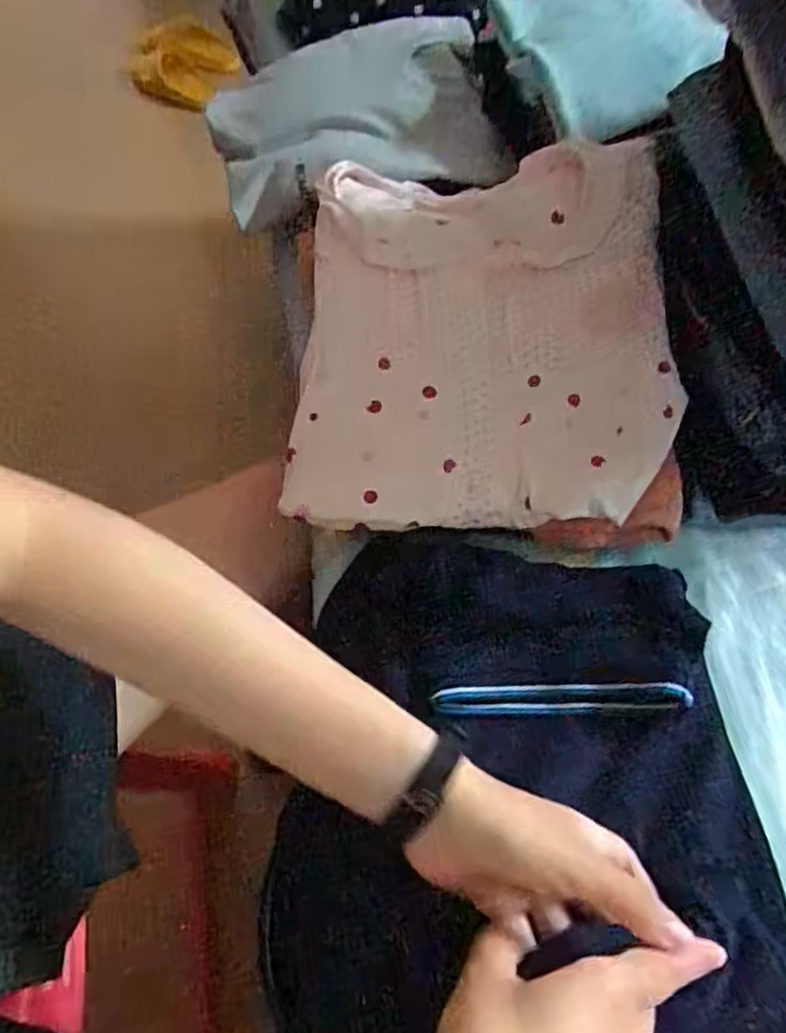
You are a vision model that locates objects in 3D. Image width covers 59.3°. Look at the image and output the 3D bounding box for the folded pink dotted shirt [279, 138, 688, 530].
[{"bbox_3d":[0.062,-0.136,0.481,0.249,0.033,0.291,-2,72,0],"label":"folded pink dotted shirt"}]

